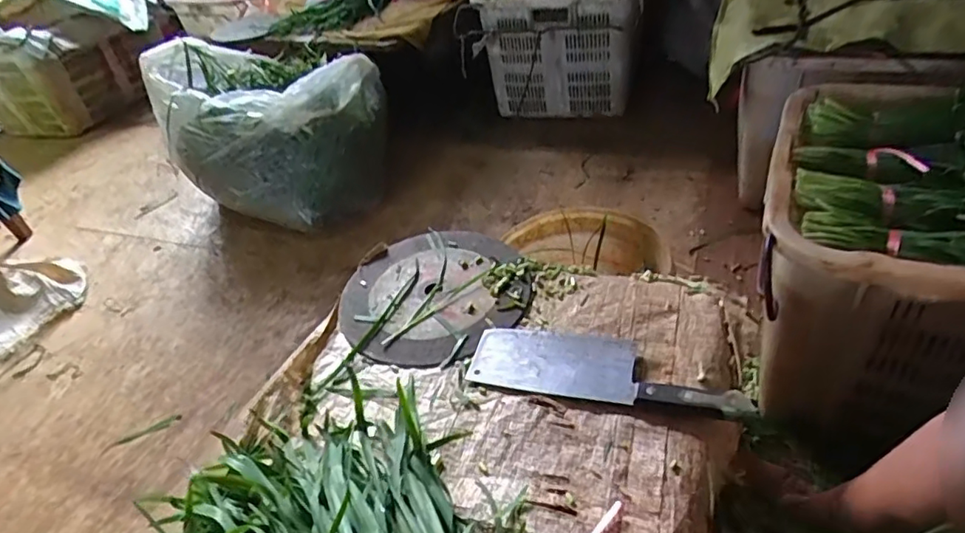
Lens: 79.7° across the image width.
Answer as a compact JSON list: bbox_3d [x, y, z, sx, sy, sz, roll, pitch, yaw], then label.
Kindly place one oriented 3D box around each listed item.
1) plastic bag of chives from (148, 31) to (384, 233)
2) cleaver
[{"bbox_3d":[-0.532,-0.356,1.483,0.485,0.353,0.351,7,41,19],"label":"plastic bag of chives"},{"bbox_3d":[0.130,0.107,0.631,0.292,0.030,0.094,5,41,18],"label":"cleaver"}]

